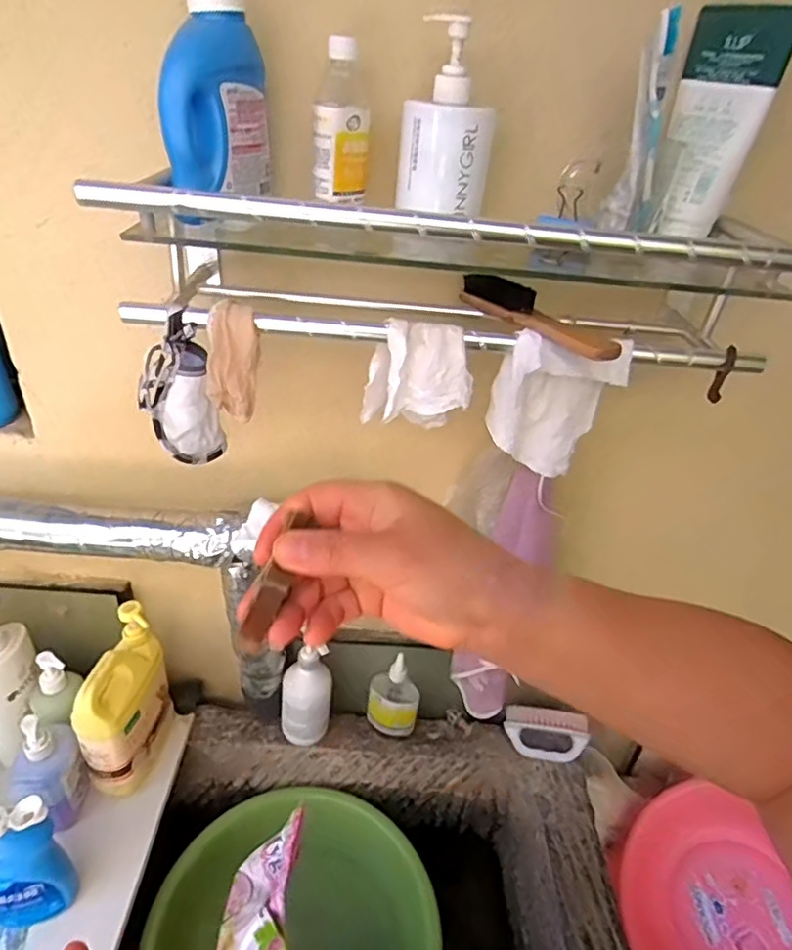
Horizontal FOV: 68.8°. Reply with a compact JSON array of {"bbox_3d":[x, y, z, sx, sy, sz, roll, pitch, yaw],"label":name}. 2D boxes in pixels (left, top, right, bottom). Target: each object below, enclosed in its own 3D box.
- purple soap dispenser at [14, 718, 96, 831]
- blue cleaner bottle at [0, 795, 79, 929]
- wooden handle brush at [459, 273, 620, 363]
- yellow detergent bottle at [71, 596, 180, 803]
[{"bbox_3d":[-0.443,0.381,0.742,0.078,0.170,0.063,-22,42,-36],"label":"purple soap dispenser"},{"bbox_3d":[-0.418,0.439,0.647,0.081,0.185,0.048,-2,33,-13],"label":"blue cleaner bottle"},{"bbox_3d":[0.128,-0.150,0.535,0.034,0.026,0.197,-13,37,-27],"label":"wooden handle brush"},{"bbox_3d":[-0.369,0.315,0.796,0.063,0.228,0.145,6,32,1],"label":"yellow detergent bottle"}]

